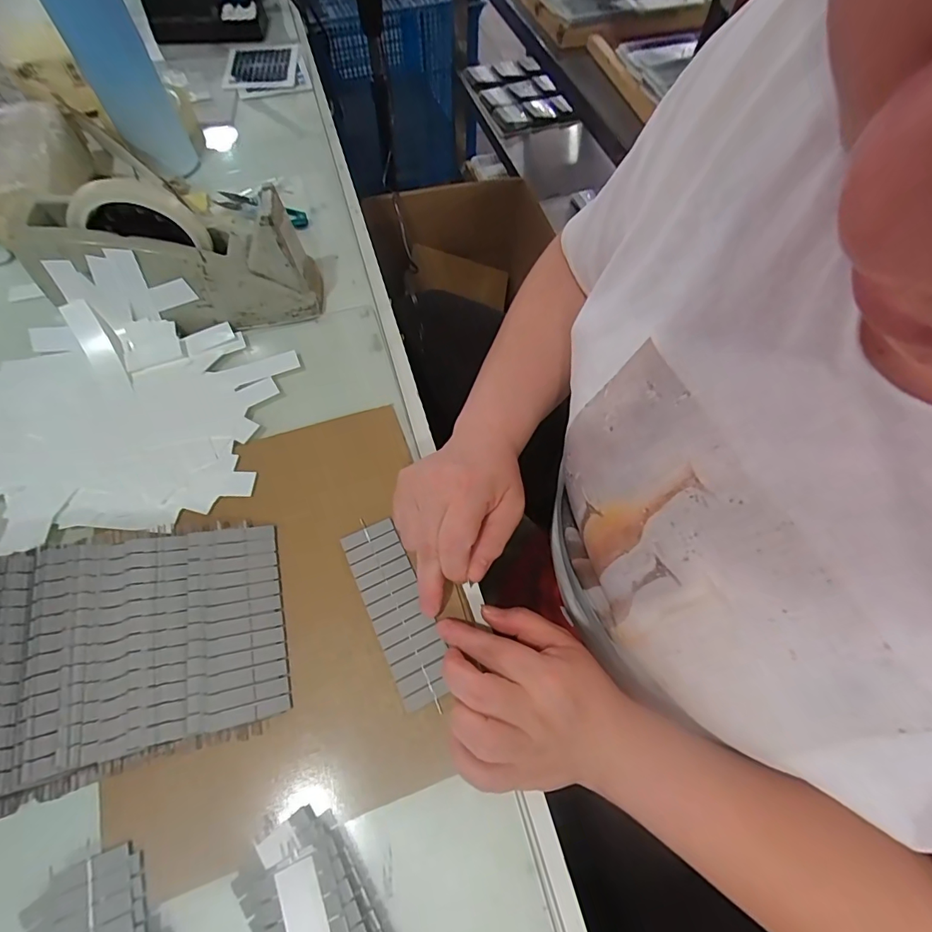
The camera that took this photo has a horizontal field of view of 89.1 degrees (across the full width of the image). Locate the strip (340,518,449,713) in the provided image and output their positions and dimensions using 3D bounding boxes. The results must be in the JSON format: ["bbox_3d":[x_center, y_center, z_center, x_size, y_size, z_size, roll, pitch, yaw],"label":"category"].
[{"bbox_3d":[-0.048,0.098,0.328,0.039,0.004,0.125,-21,65,-11],"label":"strip"}]

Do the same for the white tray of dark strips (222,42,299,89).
[{"bbox_3d":[-0.285,-0.561,0.661,0.100,0.014,0.102,-7,63,-4],"label":"white tray of dark strips"}]

